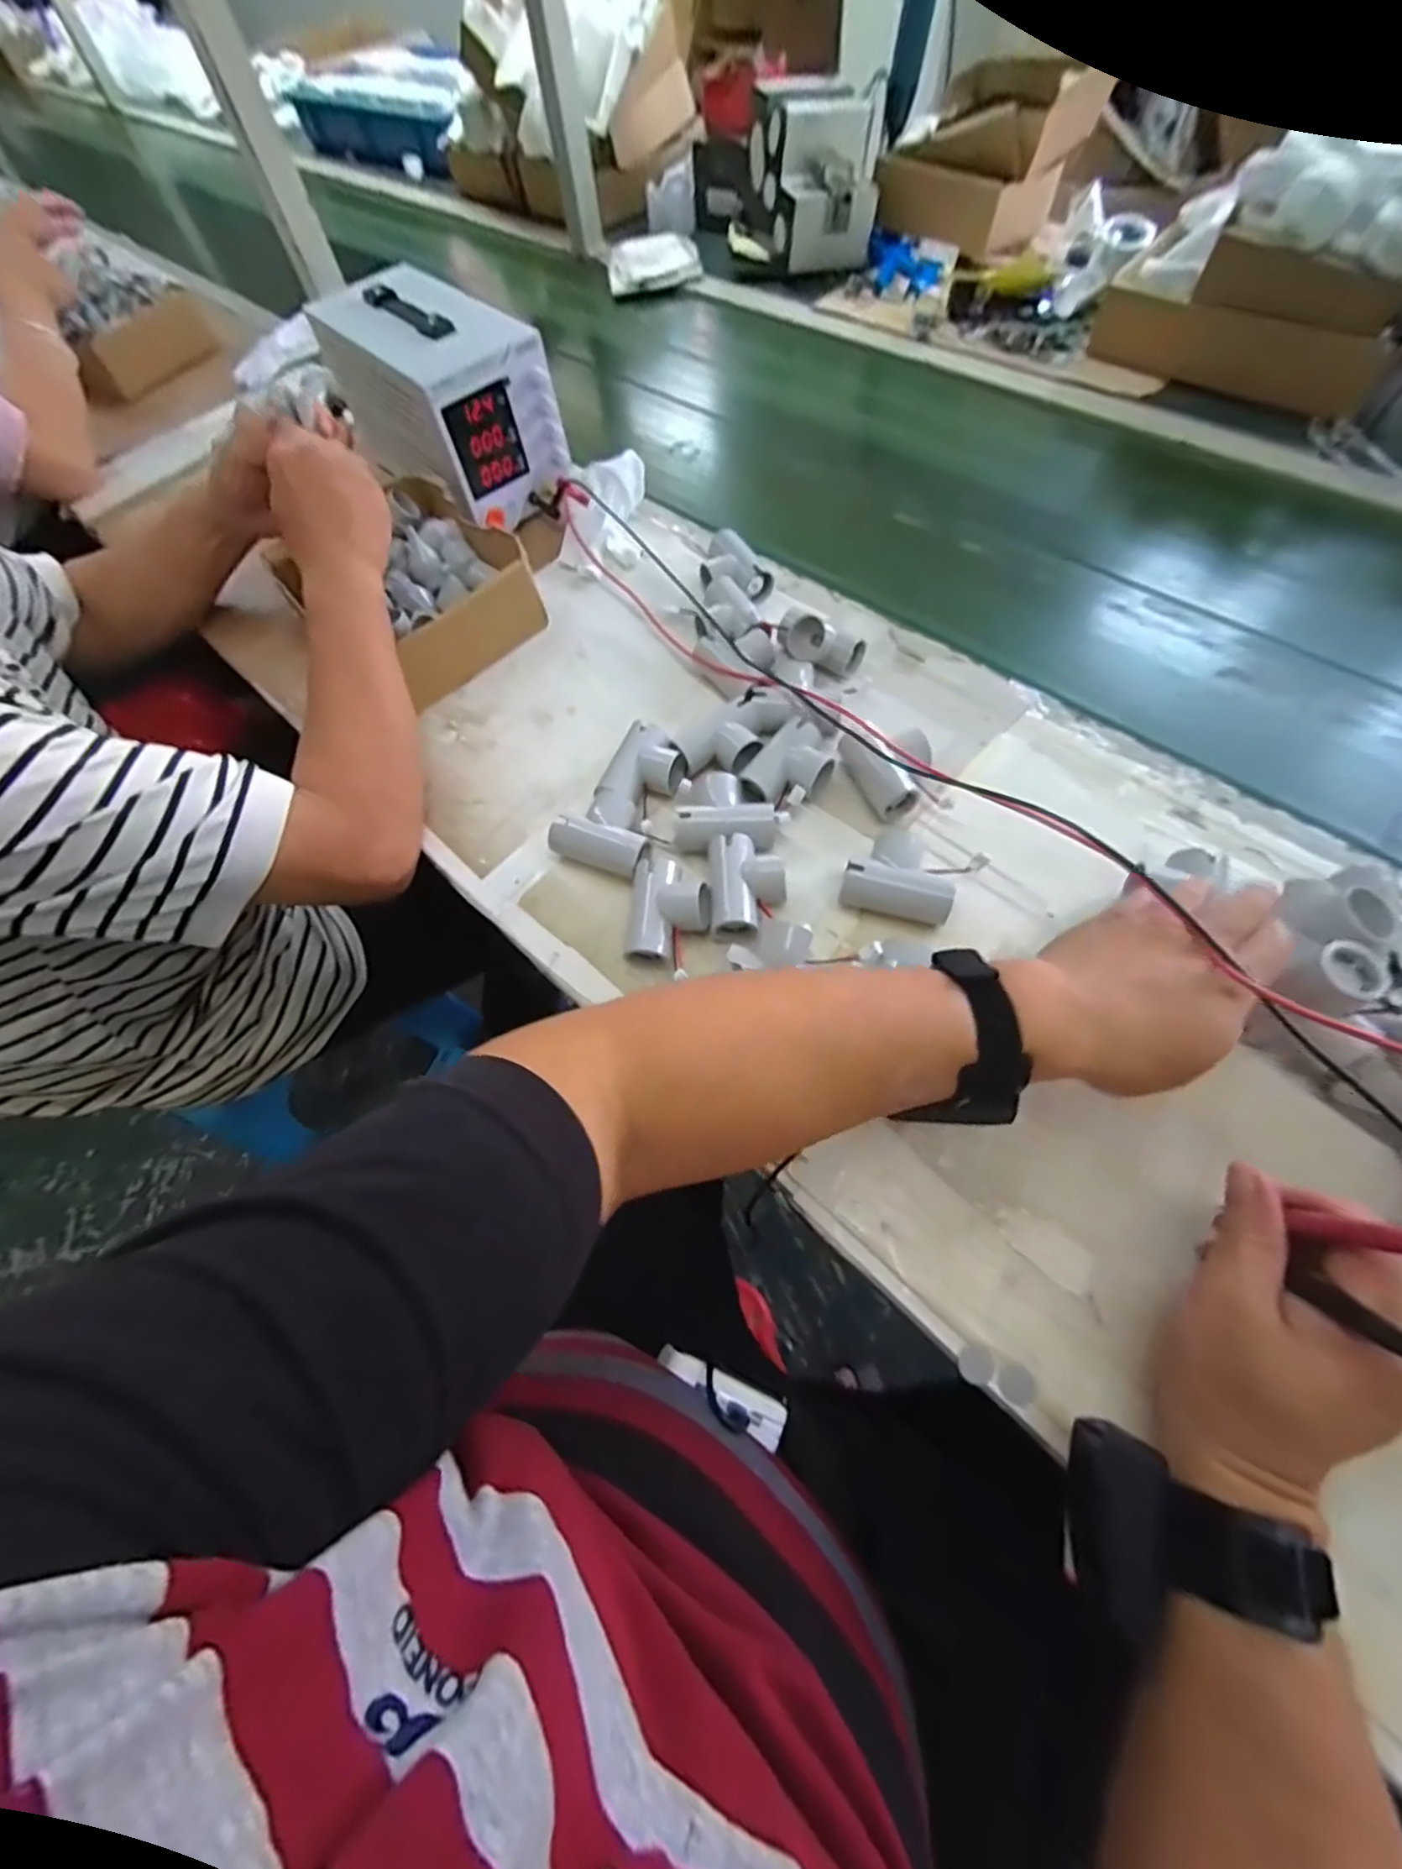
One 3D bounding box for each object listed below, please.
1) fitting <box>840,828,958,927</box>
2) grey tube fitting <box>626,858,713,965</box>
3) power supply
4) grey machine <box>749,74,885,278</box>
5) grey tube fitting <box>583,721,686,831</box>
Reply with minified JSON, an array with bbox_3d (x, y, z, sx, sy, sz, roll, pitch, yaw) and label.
[{"bbox_3d":[0.142,-0.040,0.466,0.072,0.032,0.067,20,67,15],"label":"fitting"},{"bbox_3d":[-0.021,-0.016,0.465,0.056,0.031,0.076,-1,63,6],"label":"grey tube fitting"},{"bbox_3d":[-0.269,-0.558,0.698,0.137,0.152,0.252,-42,66,-12],"label":"power supply"},{"bbox_3d":[0.152,-1.011,0.901,0.172,0.160,0.122,0,64,6],"label":"grey machine"},{"bbox_3d":[-0.050,-0.121,0.523,0.056,0.032,0.093,20,67,15],"label":"grey tube fitting"}]

